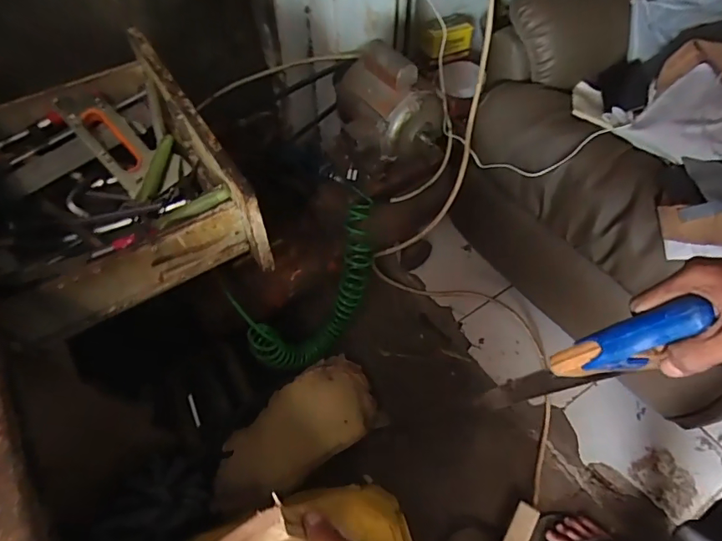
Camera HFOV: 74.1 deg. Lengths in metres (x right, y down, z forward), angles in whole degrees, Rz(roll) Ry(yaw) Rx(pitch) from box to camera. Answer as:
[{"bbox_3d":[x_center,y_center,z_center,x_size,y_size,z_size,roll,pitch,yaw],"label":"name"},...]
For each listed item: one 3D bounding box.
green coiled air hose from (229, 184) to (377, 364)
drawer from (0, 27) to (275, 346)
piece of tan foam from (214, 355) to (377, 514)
[{"bbox_3d":[-0.088,0.052,1.027,0.116,0.280,0.372,32,62,20],"label":"green coiled air hose"},{"bbox_3d":[-0.304,-0.106,0.581,0.252,0.114,0.339,-30,62,-15],"label":"drawer"},{"bbox_3d":[-0.111,0.301,0.912,0.383,0.062,0.171,-26,80,-48],"label":"piece of tan foam"}]

